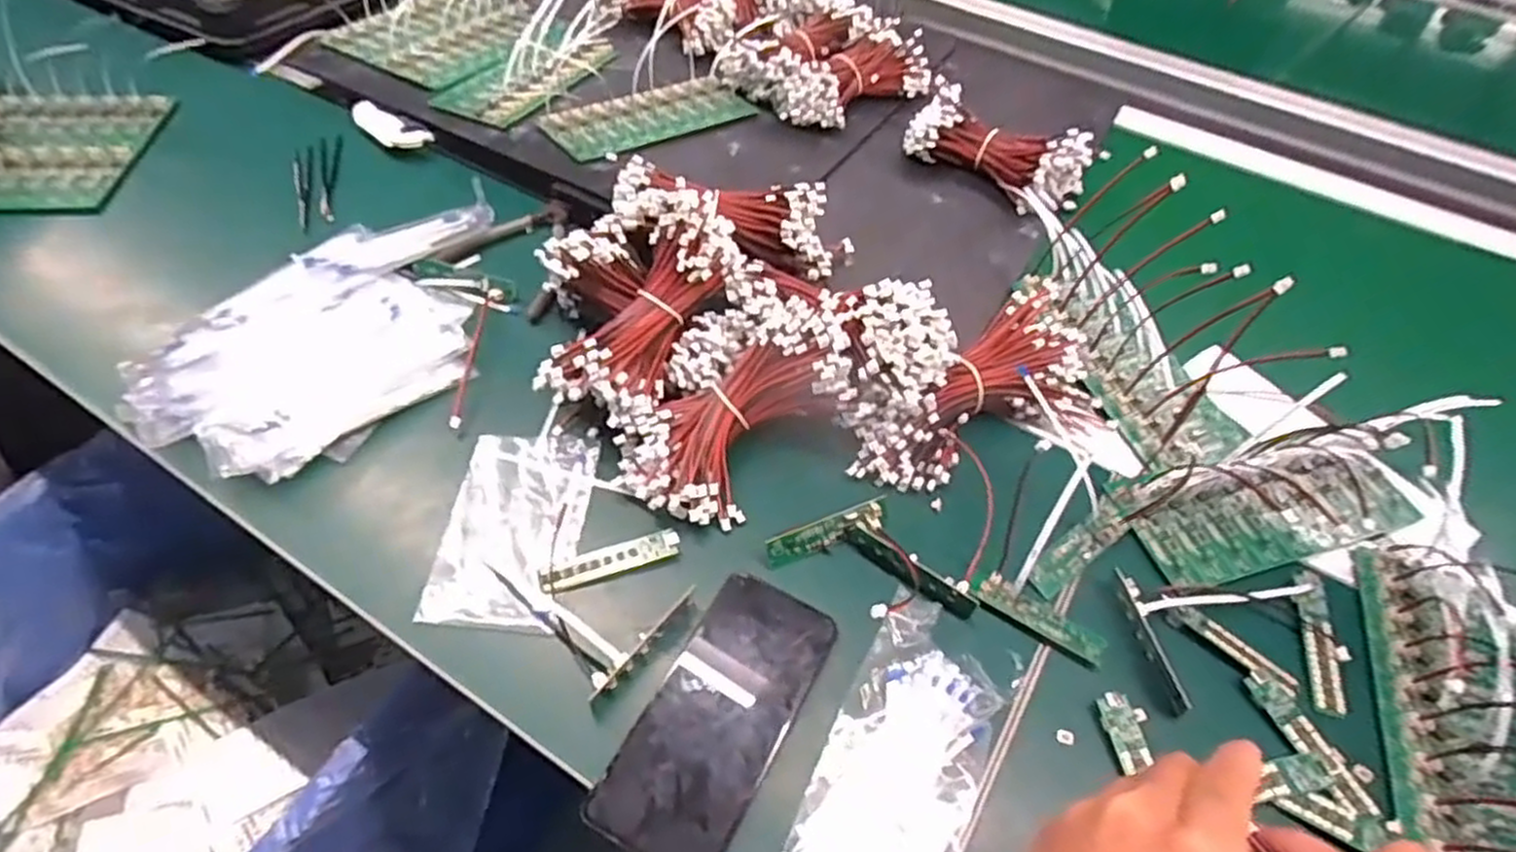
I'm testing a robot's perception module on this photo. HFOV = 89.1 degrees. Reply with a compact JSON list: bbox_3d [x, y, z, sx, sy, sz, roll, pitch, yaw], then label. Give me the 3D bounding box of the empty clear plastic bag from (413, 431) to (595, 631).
[{"bbox_3d":[-0.151,0.061,0.482,0.083,0.009,0.135,5,52,0],"label":"empty clear plastic bag"}]

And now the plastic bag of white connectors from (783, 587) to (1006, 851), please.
[{"bbox_3d":[0.079,0.170,0.404,0.077,0.020,0.150,22,54,13],"label":"plastic bag of white connectors"}]

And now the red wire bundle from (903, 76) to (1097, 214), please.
[{"bbox_3d":[0.215,-0.253,0.706,0.088,0.055,0.167,-35,62,-27],"label":"red wire bundle"}]

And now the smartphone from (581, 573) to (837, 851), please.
[{"bbox_3d":[-0.020,0.153,0.414,0.072,0.004,0.157,26,55,16],"label":"smartphone"}]

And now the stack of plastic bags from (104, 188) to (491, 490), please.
[{"bbox_3d":[-0.296,-0.081,0.569,0.197,0.027,0.286,30,56,18],"label":"stack of plastic bags"}]

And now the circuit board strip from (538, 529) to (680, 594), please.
[{"bbox_3d":[-0.089,0.082,0.465,0.083,0.007,0.019,-16,55,-16],"label":"circuit board strip"}]

